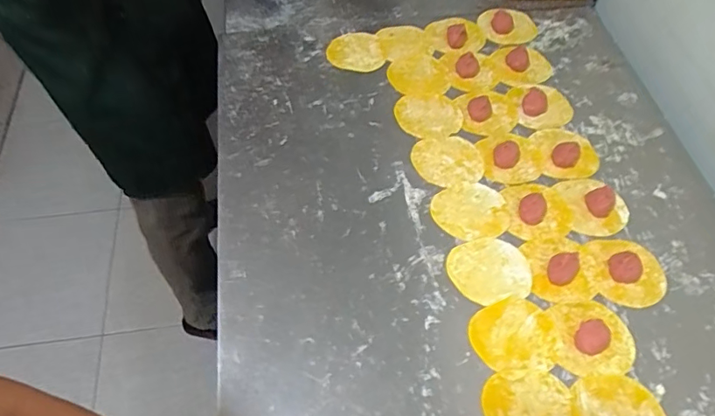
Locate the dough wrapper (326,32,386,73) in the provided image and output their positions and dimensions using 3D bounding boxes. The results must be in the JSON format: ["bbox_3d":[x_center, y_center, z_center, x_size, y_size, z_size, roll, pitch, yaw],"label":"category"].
[{"bbox_3d":[-0.004,-0.230,0.769,0.080,0.011,0.069,-13,59,-9],"label":"dough wrapper"}]

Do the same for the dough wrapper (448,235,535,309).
[{"bbox_3d":[0.146,0.069,0.578,0.089,0.004,0.076,-10,58,-7],"label":"dough wrapper"}]

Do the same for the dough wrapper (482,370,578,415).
[{"bbox_3d":[0.165,0.195,0.494,0.085,0.004,0.080,0,57,-1],"label":"dough wrapper"}]

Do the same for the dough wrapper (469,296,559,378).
[{"bbox_3d":[0.162,0.133,0.534,0.085,0.004,0.078,0,57,-1],"label":"dough wrapper"}]

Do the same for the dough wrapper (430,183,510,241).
[{"bbox_3d":[0.135,0.004,0.622,0.089,0.004,0.077,-12,58,-8],"label":"dough wrapper"}]

